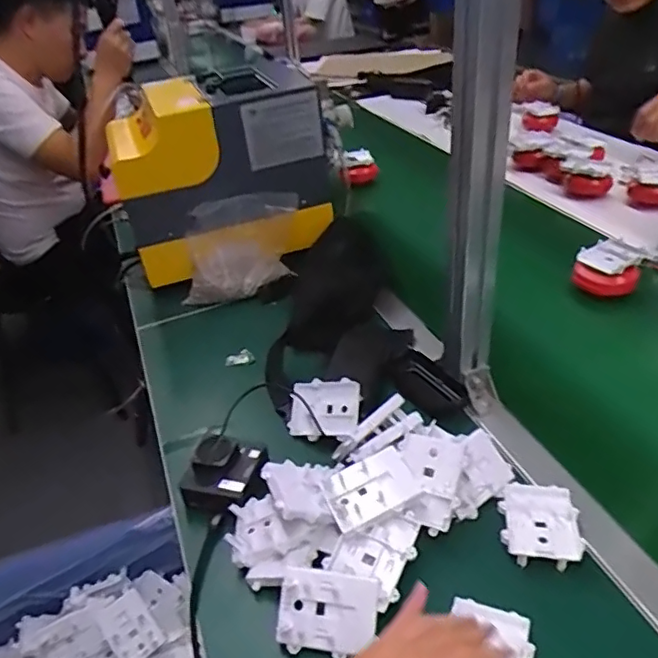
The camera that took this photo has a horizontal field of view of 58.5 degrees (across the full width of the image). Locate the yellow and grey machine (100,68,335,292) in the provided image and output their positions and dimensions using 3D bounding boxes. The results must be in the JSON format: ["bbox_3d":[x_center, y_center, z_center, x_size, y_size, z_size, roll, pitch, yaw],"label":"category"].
[{"bbox_3d":[-0.169,-0.247,0.962,0.331,0.266,0.187,-18,37,-17],"label":"yellow and grey machine"}]

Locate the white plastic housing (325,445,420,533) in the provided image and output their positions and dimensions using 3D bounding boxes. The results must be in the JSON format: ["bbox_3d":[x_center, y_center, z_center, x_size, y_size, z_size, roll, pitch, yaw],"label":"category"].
[{"bbox_3d":[0.038,0.152,0.551,0.081,0.025,0.060,-20,47,-12],"label":"white plastic housing"}]

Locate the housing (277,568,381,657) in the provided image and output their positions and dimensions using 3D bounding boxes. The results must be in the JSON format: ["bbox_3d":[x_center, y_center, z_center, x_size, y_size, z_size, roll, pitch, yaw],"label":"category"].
[{"bbox_3d":[-0.001,0.237,0.490,0.082,0.012,0.062,5,67,7],"label":"housing"}]

